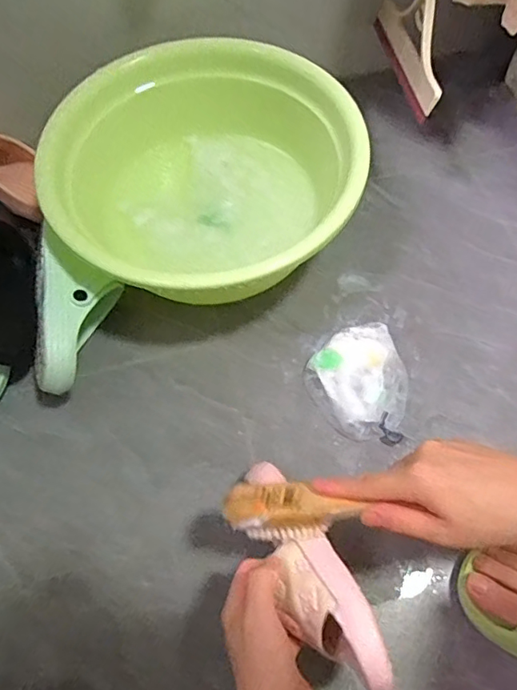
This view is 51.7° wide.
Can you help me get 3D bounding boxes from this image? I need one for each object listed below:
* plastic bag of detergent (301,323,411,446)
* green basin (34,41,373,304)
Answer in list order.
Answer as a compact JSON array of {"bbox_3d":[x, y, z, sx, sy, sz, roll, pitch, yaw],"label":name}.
[{"bbox_3d":[0.113,0.035,0.609,0.113,0.025,0.139,12,65,8],"label":"plastic bag of detergent"},{"bbox_3d":[-0.055,-0.188,0.658,0.334,0.144,0.358,-1,64,2],"label":"green basin"}]

